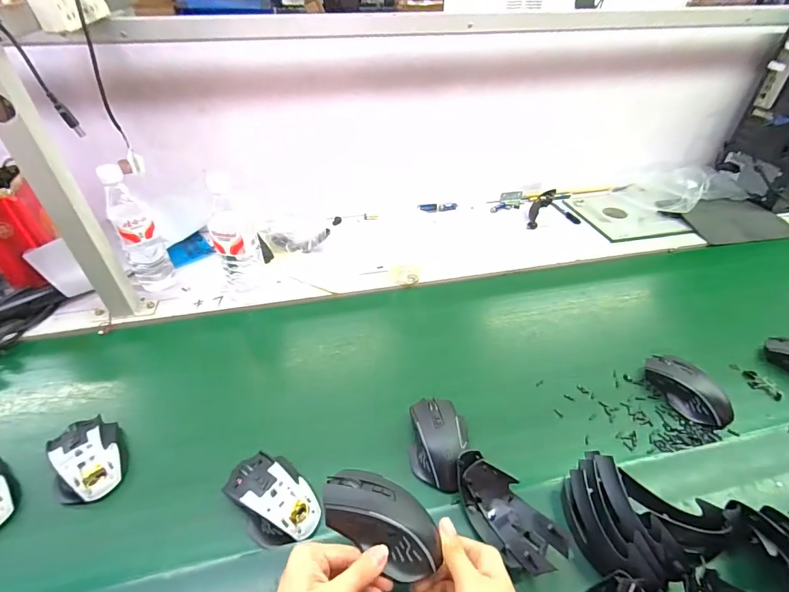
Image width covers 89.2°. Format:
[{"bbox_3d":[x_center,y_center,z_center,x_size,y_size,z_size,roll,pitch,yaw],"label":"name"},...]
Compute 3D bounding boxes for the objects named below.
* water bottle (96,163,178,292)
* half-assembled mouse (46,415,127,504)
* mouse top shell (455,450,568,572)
[{"bbox_3d":[-0.447,-0.105,0.696,0.068,0.237,0.061,-25,45,-27],"label":"water bottle"},{"bbox_3d":[-0.371,0.194,0.484,0.075,0.034,0.102,-29,47,-31],"label":"half-assembled mouse"},{"bbox_3d":[0.114,0.226,0.425,0.059,0.035,0.129,-18,43,-21],"label":"mouse top shell"}]

